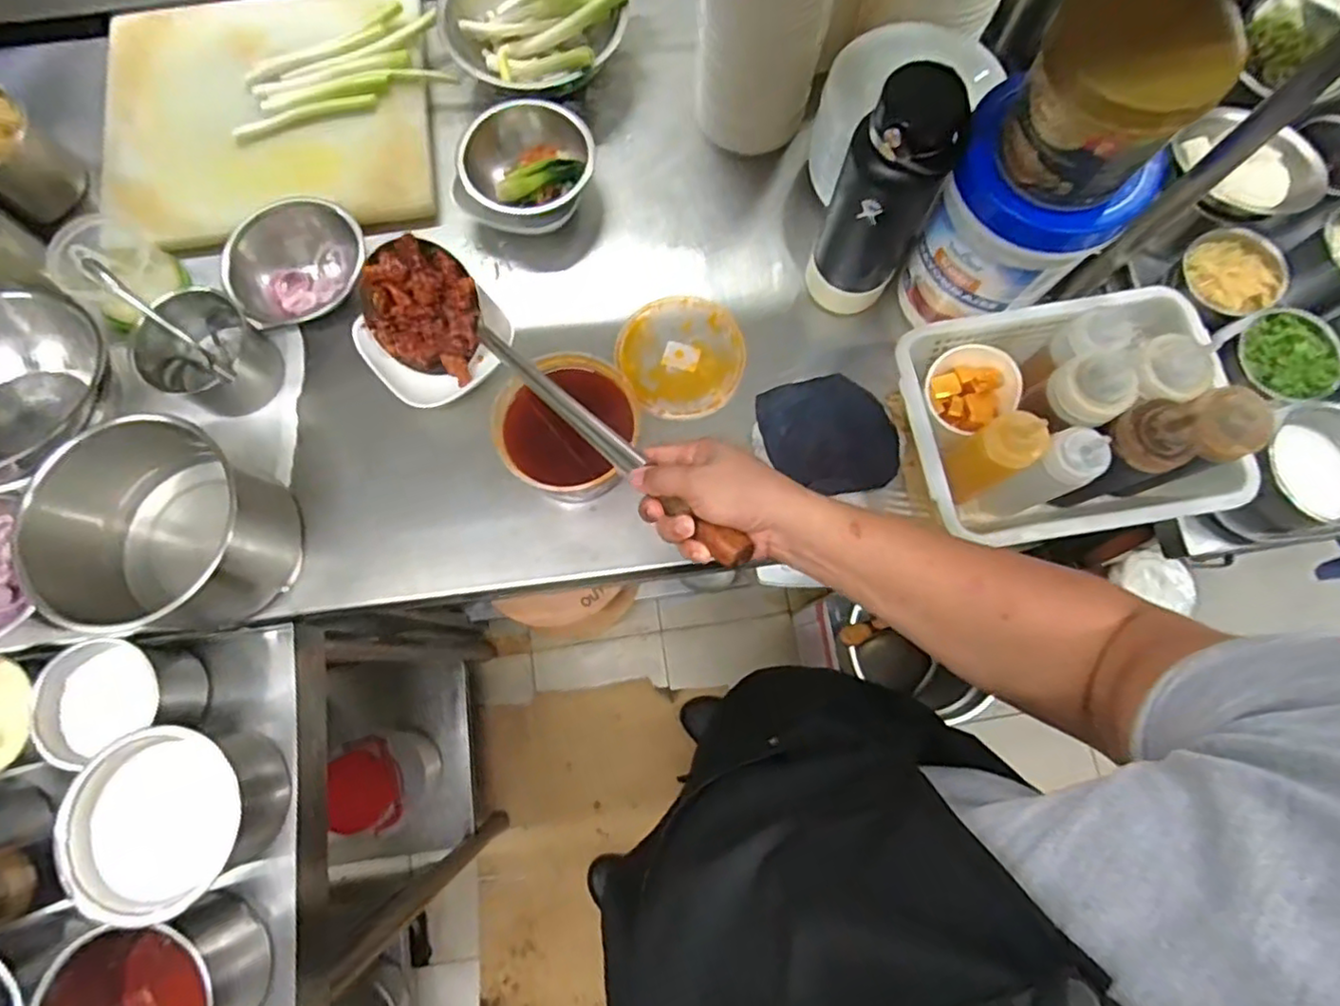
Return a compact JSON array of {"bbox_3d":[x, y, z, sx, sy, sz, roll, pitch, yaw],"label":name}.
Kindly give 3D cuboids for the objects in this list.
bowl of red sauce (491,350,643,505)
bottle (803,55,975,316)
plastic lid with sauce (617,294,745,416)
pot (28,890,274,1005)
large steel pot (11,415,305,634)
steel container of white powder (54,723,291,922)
[{"bbox_3d":[-0.097,-0.072,0.686,0.133,0.101,0.134,0,77,1],"label":"bowl of red sauce"},{"bbox_3d":[0.198,-0.278,0.628,0.077,0.267,0.075,0,77,1],"label":"bottle"},{"bbox_3d":[0.013,-0.162,0.734,0.133,0.018,0.142,0,77,1],"label":"plastic lid with sauce"},{"bbox_3d":[-0.460,0.449,0.606,0.140,0.125,0.143,0,77,1],"label":"pot"},{"bbox_3d":[-0.474,0.031,0.634,0.168,0.147,0.163,0,77,1],"label":"large steel pot"},{"bbox_3d":[-0.461,0.294,0.630,0.151,0.104,0.152,0,77,1],"label":"steel container of white powder"}]

